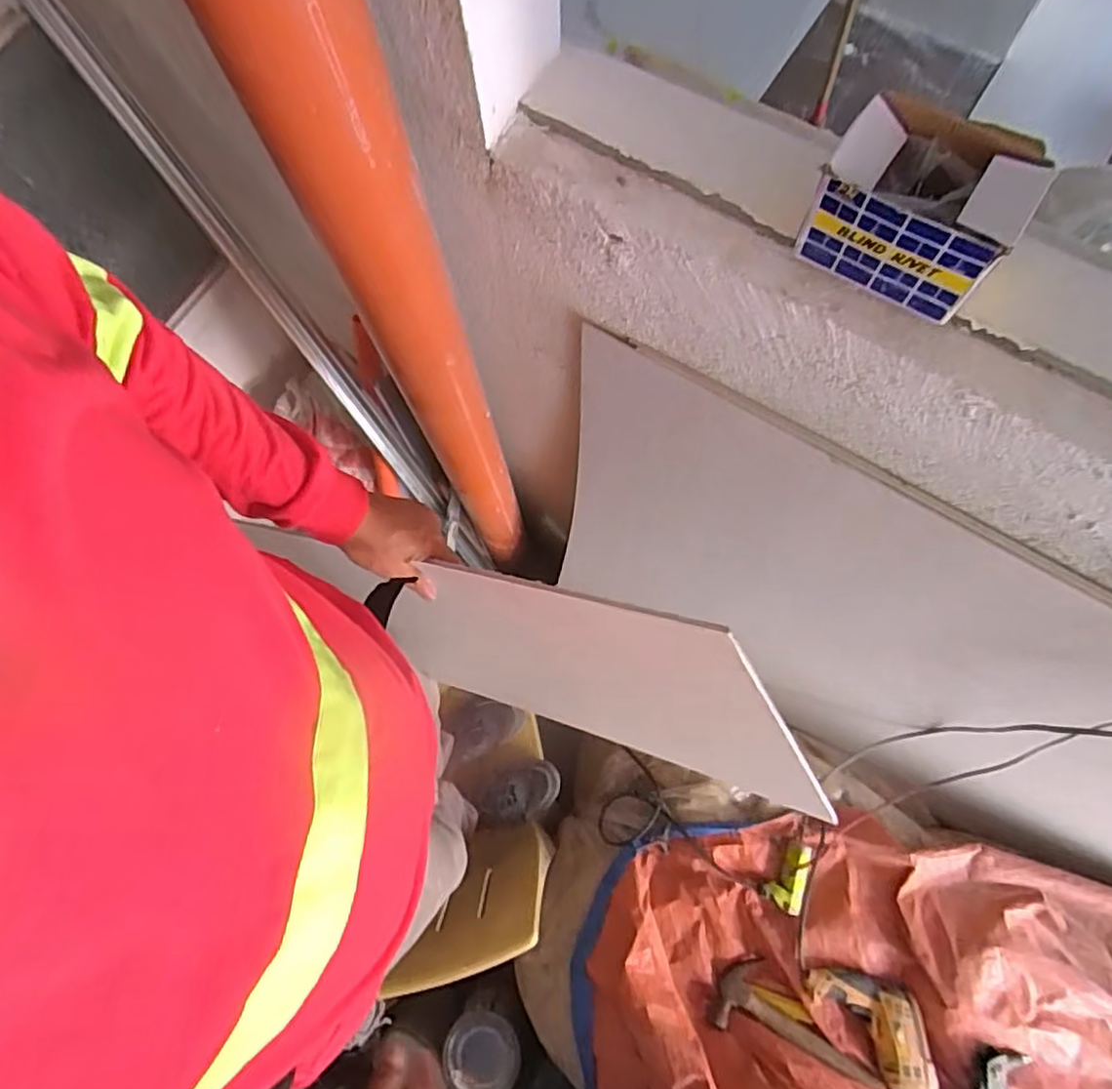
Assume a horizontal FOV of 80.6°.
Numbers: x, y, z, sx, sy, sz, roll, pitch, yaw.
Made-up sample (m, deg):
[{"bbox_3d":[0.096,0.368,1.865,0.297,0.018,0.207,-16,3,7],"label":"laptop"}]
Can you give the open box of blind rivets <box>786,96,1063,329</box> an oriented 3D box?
[{"bbox_3d":[0.268,-0.250,0.495,0.134,0.088,0.091,33,77,11],"label":"open box of blind rivets"}]

